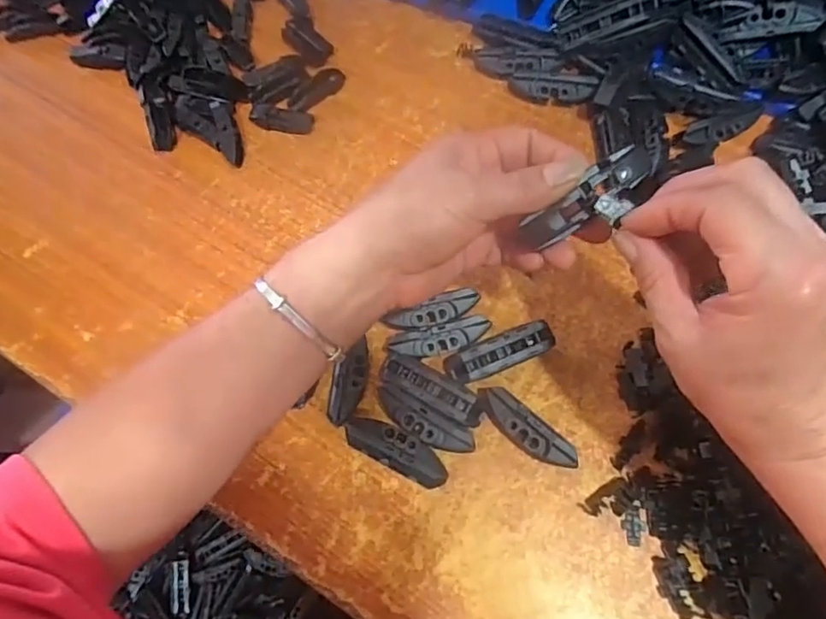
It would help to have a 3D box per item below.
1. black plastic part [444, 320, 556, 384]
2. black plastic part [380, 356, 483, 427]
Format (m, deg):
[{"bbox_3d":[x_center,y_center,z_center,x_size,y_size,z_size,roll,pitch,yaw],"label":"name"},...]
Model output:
[{"bbox_3d":[0.060,0.030,0.387,0.076,0.017,0.023,-21,69,-5],"label":"black plastic part"},{"bbox_3d":[0.012,0.055,0.377,0.071,0.018,0.025,25,72,12],"label":"black plastic part"}]

